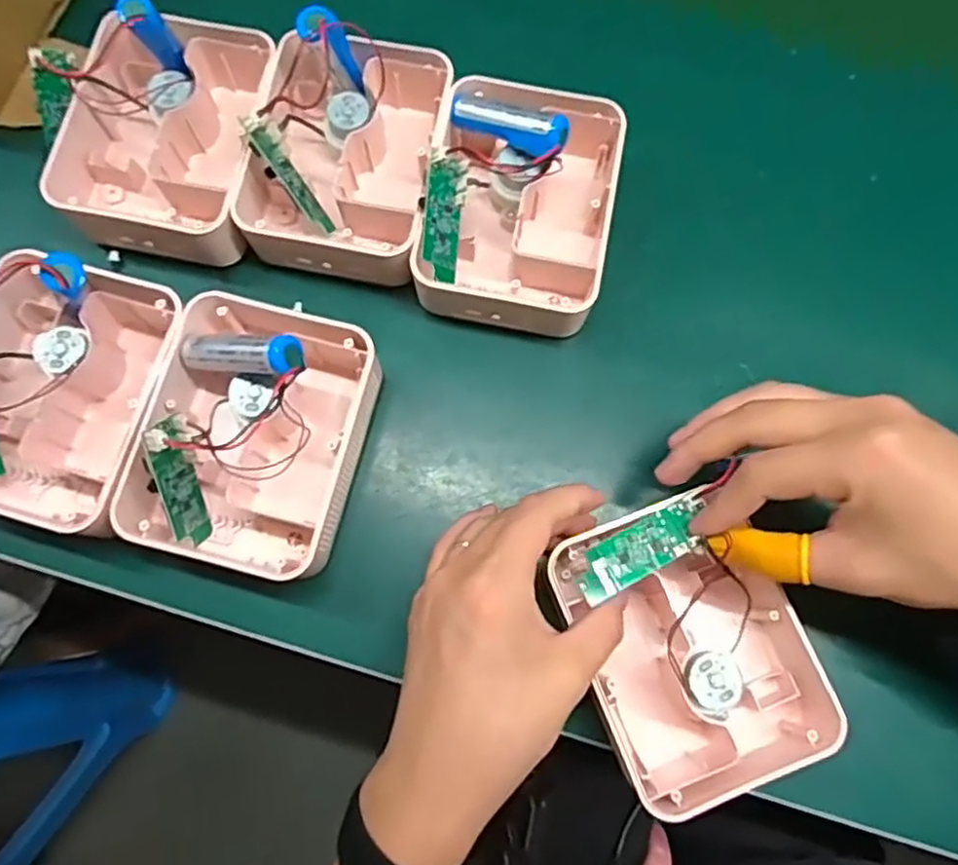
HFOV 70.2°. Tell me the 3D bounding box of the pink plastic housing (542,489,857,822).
[{"bbox_3d":[0.099,0.100,0.326,0.100,0.045,0.128,-21,77,-6],"label":"pink plastic housing"}]

